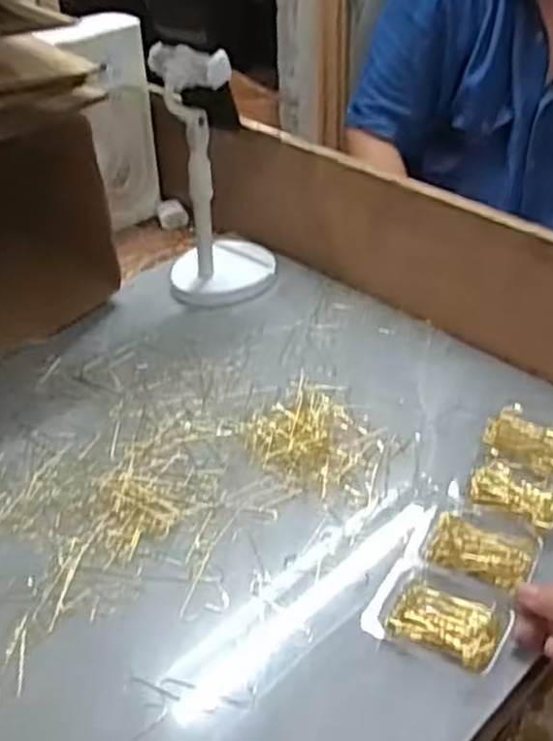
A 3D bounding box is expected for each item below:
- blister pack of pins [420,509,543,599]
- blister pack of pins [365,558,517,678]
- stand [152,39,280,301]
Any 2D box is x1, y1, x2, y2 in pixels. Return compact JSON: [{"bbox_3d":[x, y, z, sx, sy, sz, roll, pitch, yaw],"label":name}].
[{"bbox_3d":[0.150,0.130,0.565,0.078,0.008,0.067,19,42,24],"label":"blister pack of pins"},{"bbox_3d":[0.109,0.168,0.520,0.088,0.014,0.058,20,43,26],"label":"blister pack of pins"},{"bbox_3d":[-0.063,-0.205,0.809,0.116,0.259,0.101,-2,38,-1],"label":"stand"}]

